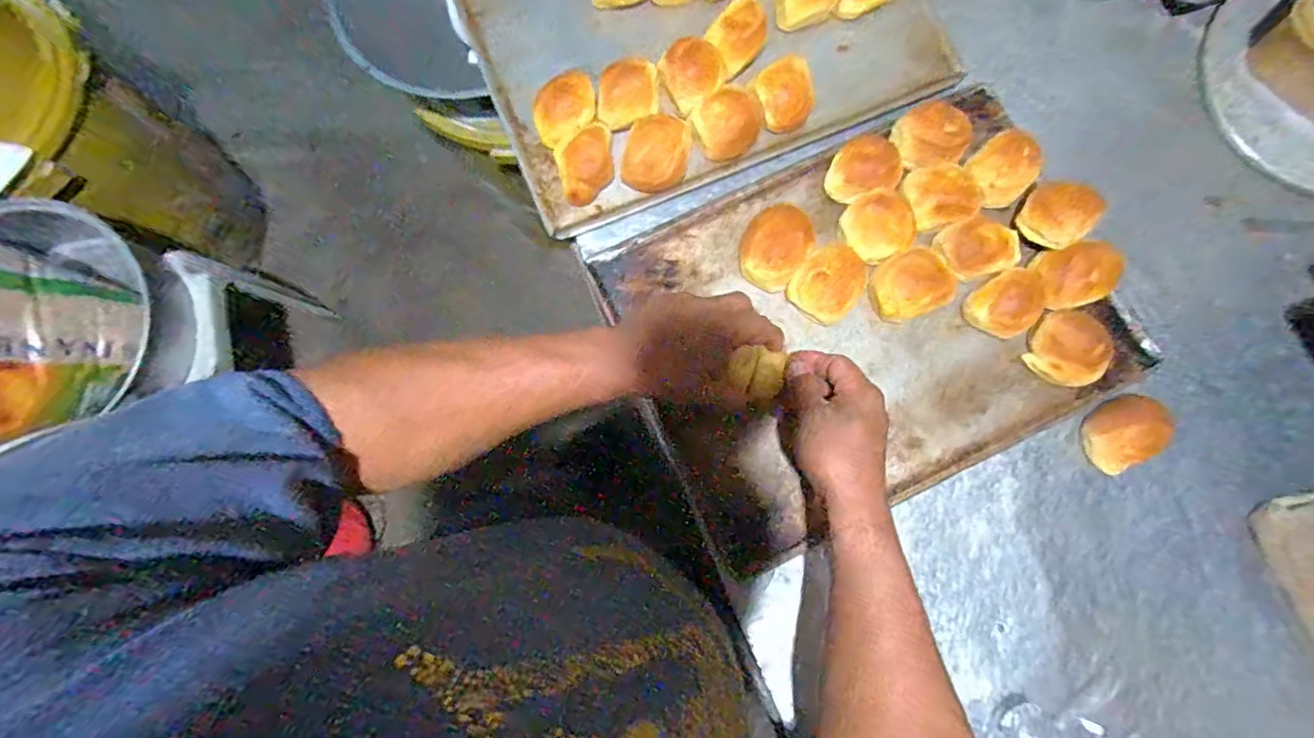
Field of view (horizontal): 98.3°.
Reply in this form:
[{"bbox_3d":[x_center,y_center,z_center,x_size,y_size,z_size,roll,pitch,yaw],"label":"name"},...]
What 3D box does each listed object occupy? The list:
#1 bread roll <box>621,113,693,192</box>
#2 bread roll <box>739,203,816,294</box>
[{"bbox_3d":[-0.001,-0.202,0.537,0.058,0.039,0.059,0,81,2],"label":"bread roll"},{"bbox_3d":[0.110,-0.115,0.534,0.064,0.038,0.079,33,83,7],"label":"bread roll"}]

